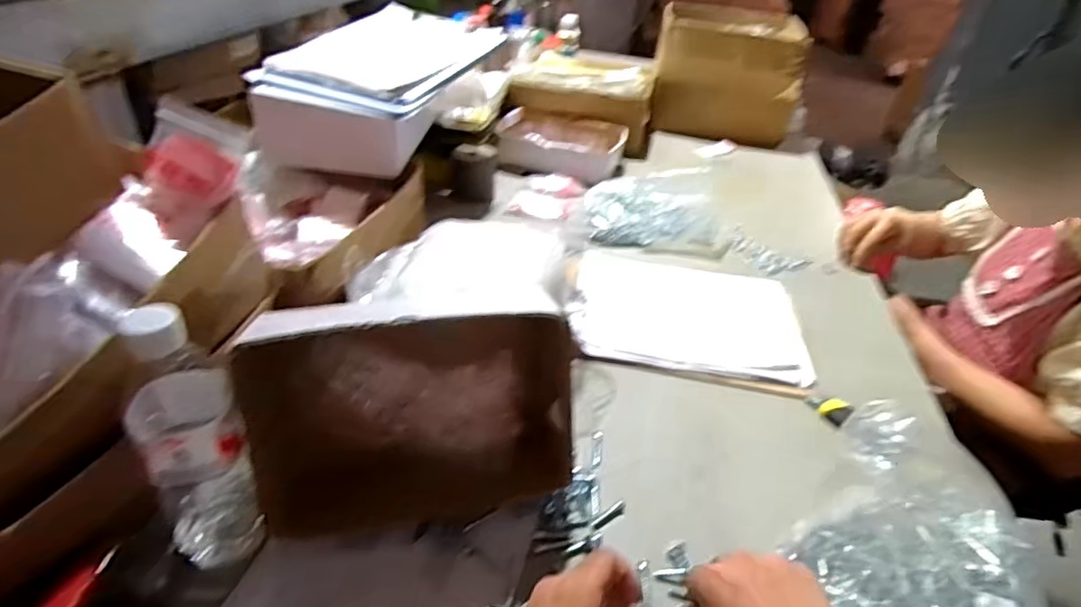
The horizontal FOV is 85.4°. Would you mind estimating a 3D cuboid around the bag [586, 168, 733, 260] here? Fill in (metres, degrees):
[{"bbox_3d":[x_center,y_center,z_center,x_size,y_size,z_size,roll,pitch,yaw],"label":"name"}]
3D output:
[{"bbox_3d":[0.198,-0.165,0.982,0.243,0.058,0.175,8,35,4],"label":"bag"}]

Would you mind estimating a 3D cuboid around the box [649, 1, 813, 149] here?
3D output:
[{"bbox_3d":[0.453,-0.570,1.443,0.332,0.253,0.263,13,36,10],"label":"box"}]

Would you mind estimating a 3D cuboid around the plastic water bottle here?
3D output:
[{"bbox_3d":[-0.252,0.104,0.427,0.066,0.231,0.062,-23,44,-34],"label":"plastic water bottle"}]

